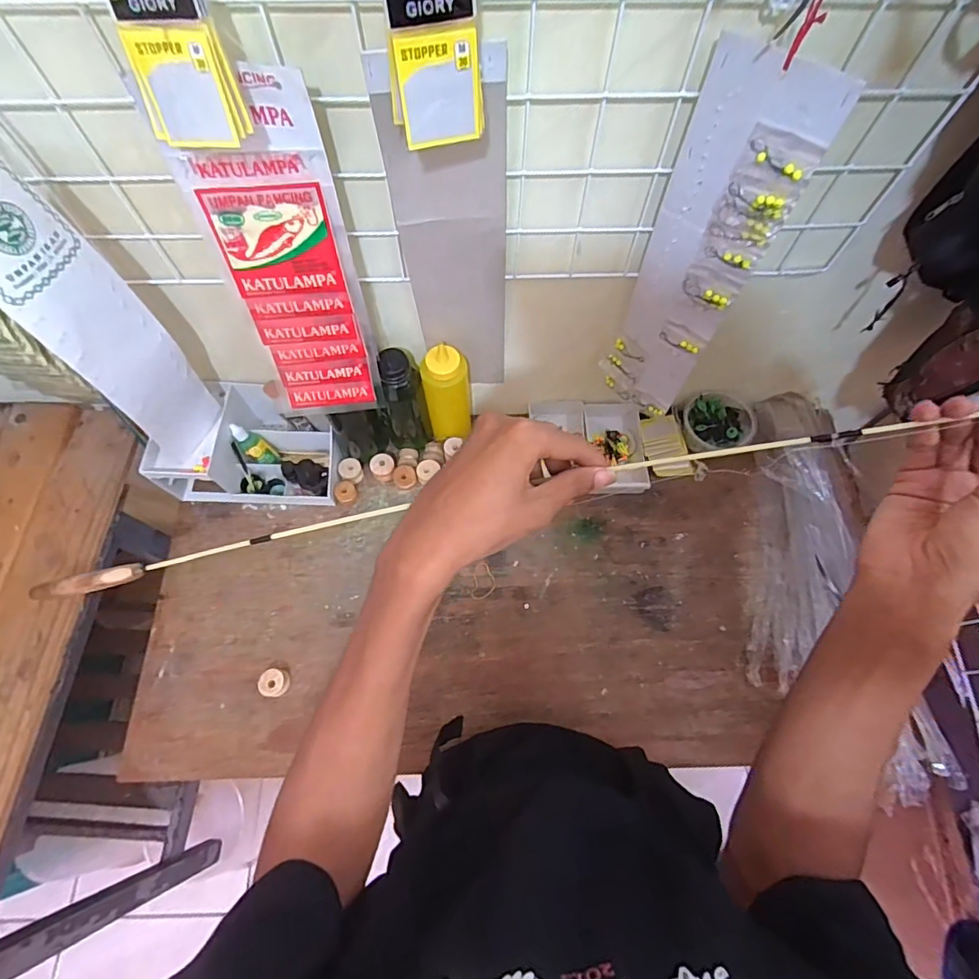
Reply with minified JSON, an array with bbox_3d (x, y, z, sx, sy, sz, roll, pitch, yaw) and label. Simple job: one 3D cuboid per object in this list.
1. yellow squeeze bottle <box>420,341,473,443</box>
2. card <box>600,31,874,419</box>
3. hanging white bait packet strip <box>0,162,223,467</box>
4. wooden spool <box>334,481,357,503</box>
[{"bbox_3d":[-0.054,-0.124,0.685,0.061,0.145,0.060,-8,67,-3],"label":"yellow squeeze bottle"},{"bbox_3d":[0.192,-0.201,0.506,0.096,0.380,0.016,36,71,14],"label":"card"},{"bbox_3d":[-0.381,-0.142,0.523,0.048,0.376,0.098,30,70,12],"label":"hanging white bait packet strip"},{"bbox_3d":[-0.208,0.006,0.750,0.030,0.022,0.031,0,67,0],"label":"wooden spool"}]

